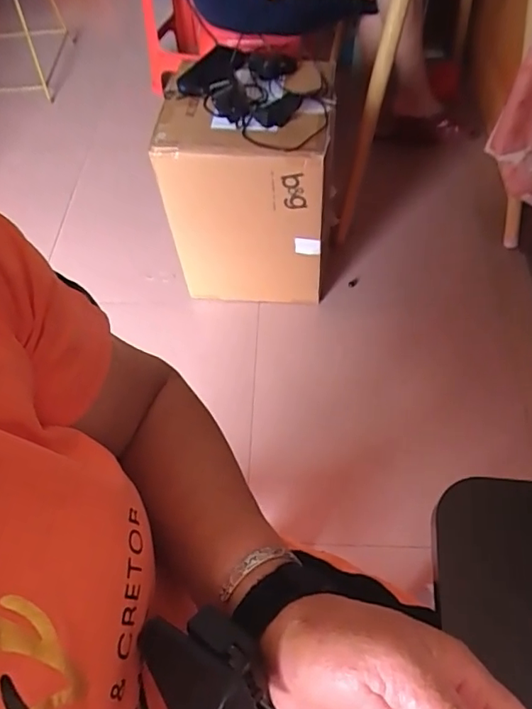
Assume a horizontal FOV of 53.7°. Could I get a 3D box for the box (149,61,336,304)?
[{"bbox_3d":[-0.036,-0.330,1.186,0.344,0.475,0.236,3,58,6],"label":"box"}]

